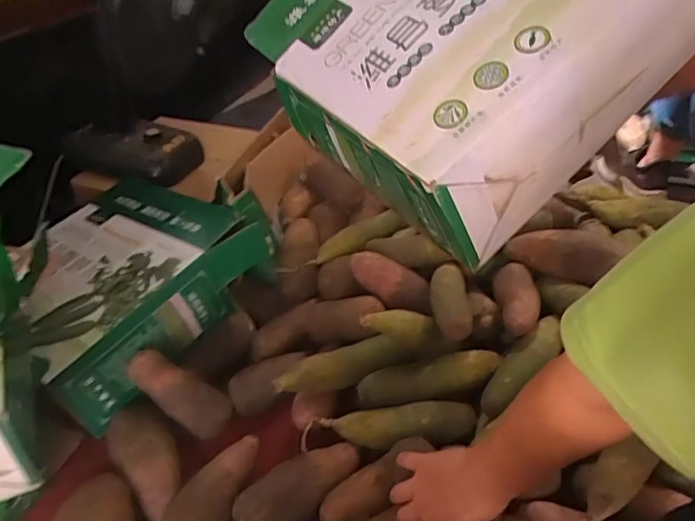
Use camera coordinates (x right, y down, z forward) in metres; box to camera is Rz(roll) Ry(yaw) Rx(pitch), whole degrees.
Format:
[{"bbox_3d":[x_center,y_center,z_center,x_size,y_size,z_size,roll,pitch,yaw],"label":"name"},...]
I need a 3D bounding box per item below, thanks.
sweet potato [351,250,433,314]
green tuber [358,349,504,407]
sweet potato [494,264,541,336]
[{"bbox_3d":[0.069,0.035,0.855,0.143,0.048,0.059,30,41,-1],"label":"sweet potato"},{"bbox_3d":[0.118,0.165,0.774,0.204,0.047,0.055,-6,38,-7],"label":"green tuber"},{"bbox_3d":[0.252,0.056,0.801,0.052,0.045,0.124,2,37,2],"label":"sweet potato"}]

